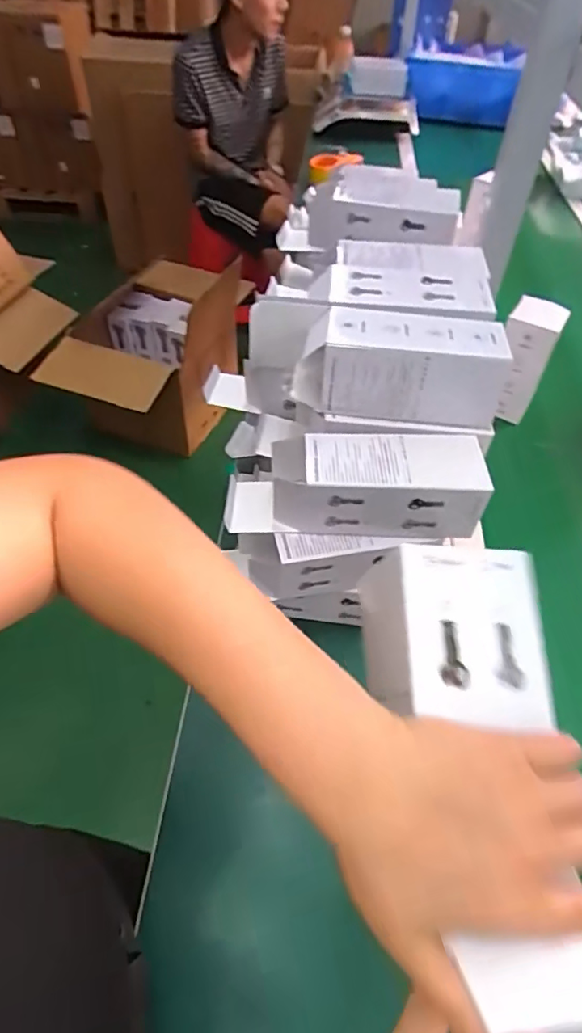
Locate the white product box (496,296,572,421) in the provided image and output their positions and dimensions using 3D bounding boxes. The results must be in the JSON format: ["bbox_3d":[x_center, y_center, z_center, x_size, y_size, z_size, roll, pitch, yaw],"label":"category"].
[{"bbox_3d":[0.351,-0.233,0.839,0.072,0.174,0.066,32,55,23],"label":"white product box"}]

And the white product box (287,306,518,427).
[{"bbox_3d":[0.101,-0.142,0.516,0.187,0.071,0.087,11,50,7],"label":"white product box"}]

